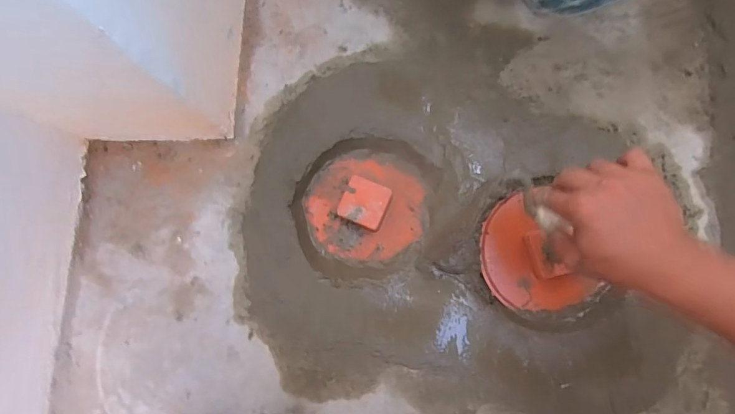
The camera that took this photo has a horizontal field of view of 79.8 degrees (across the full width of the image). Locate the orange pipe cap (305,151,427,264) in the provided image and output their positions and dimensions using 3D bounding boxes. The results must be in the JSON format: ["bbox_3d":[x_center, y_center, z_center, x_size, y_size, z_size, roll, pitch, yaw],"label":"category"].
[{"bbox_3d":[-0.002,0.000,0.568,0.153,0.036,0.139,27,84,7],"label":"orange pipe cap"}]

